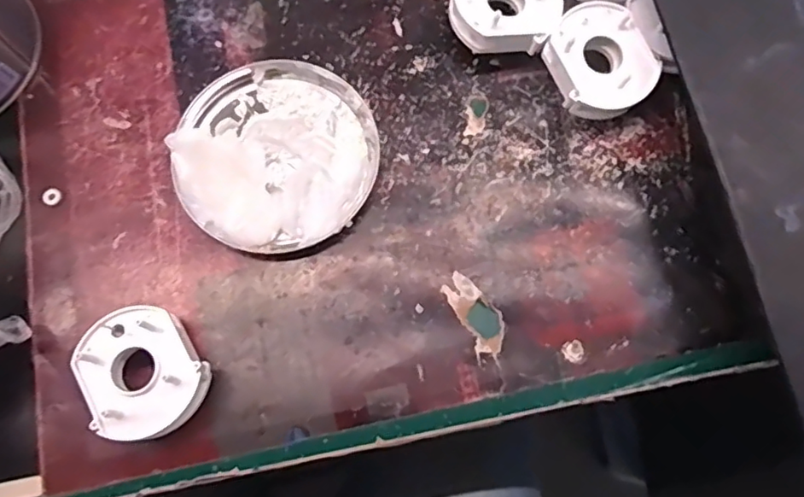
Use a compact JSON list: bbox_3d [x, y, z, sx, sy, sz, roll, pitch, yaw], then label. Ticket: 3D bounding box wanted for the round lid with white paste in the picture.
[{"bbox_3d":[-0.079,-0.063,0.368,0.122,0.025,0.129,0,75,-1],"label":"round lid with white paste"}]

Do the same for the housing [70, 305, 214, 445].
[{"bbox_3d":[-0.146,0.070,0.327,0.061,0.034,0.071,-36,78,-10],"label":"housing"}]

